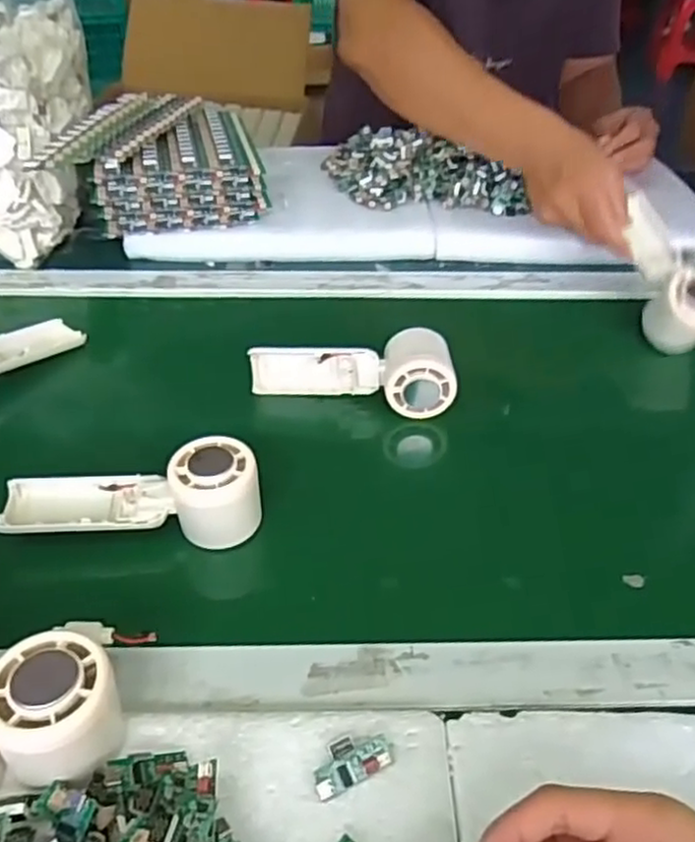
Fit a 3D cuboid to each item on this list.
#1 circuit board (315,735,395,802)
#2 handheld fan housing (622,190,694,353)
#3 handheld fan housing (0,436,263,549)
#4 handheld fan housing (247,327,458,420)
[{"bbox_3d":[0.002,0.166,0.346,0.040,0.011,0.021,-16,46,-19],"label":"circuit board"},{"bbox_3d":[0.301,-0.145,0.668,0.049,0.065,0.169,-2,62,-5],"label":"handheld fan housing"},{"bbox_3d":[-0.141,0.048,0.466,0.163,0.048,0.054,-2,43,-5],"label":"handheld fan housing"},{"bbox_3d":[0.003,-0.036,0.579,0.161,0.055,0.054,0,43,-3],"label":"handheld fan housing"}]

